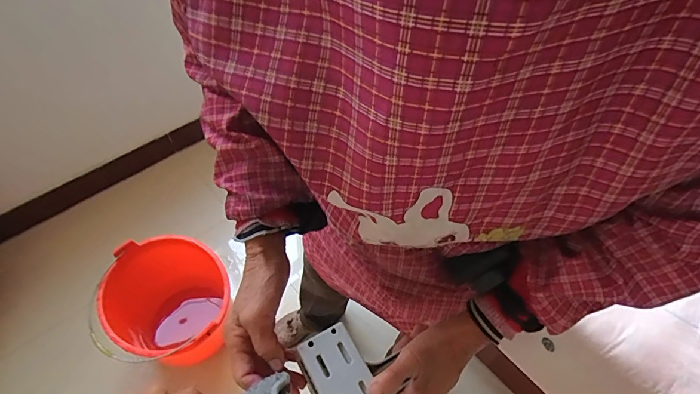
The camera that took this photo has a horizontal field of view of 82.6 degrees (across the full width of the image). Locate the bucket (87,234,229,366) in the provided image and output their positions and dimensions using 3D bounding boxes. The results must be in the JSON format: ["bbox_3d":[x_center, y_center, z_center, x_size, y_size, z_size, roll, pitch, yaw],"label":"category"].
[{"bbox_3d":[-0.491,0.335,1.151,0.305,0.375,0.363,-28,60,-21],"label":"bucket"}]

